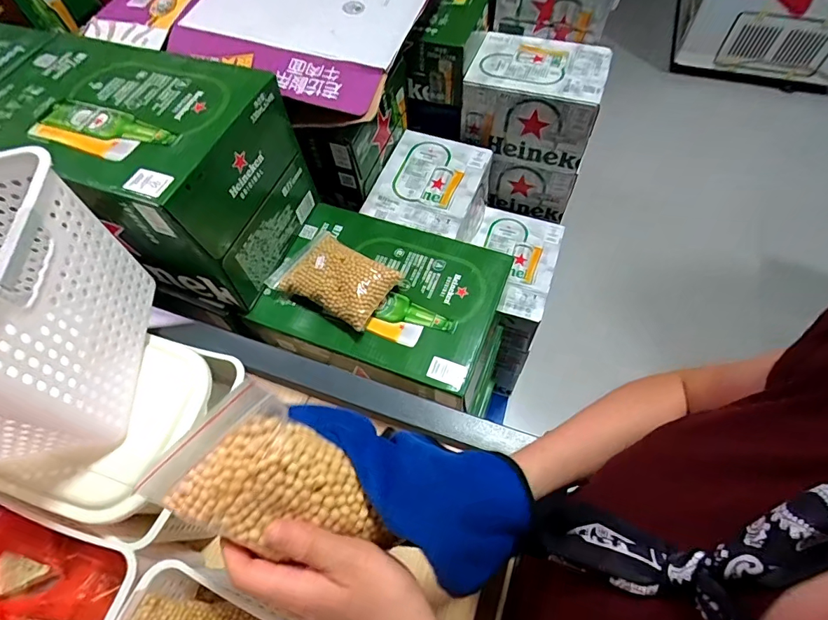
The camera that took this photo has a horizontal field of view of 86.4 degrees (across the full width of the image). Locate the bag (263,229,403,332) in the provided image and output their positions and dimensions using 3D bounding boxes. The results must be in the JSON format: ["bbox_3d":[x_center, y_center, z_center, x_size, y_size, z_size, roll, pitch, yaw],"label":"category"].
[{"bbox_3d":[-0.123,-0.055,0.655,0.185,0.051,0.113,30,67,15],"label":"bag"}]

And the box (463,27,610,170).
[{"bbox_3d":[0.236,-0.431,0.879,0.243,0.139,0.206,16,64,9],"label":"box"}]

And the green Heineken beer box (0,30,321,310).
[{"bbox_3d":[-0.384,-0.213,0.637,0.381,0.224,0.247,19,65,10],"label":"green Heineken beer box"}]

